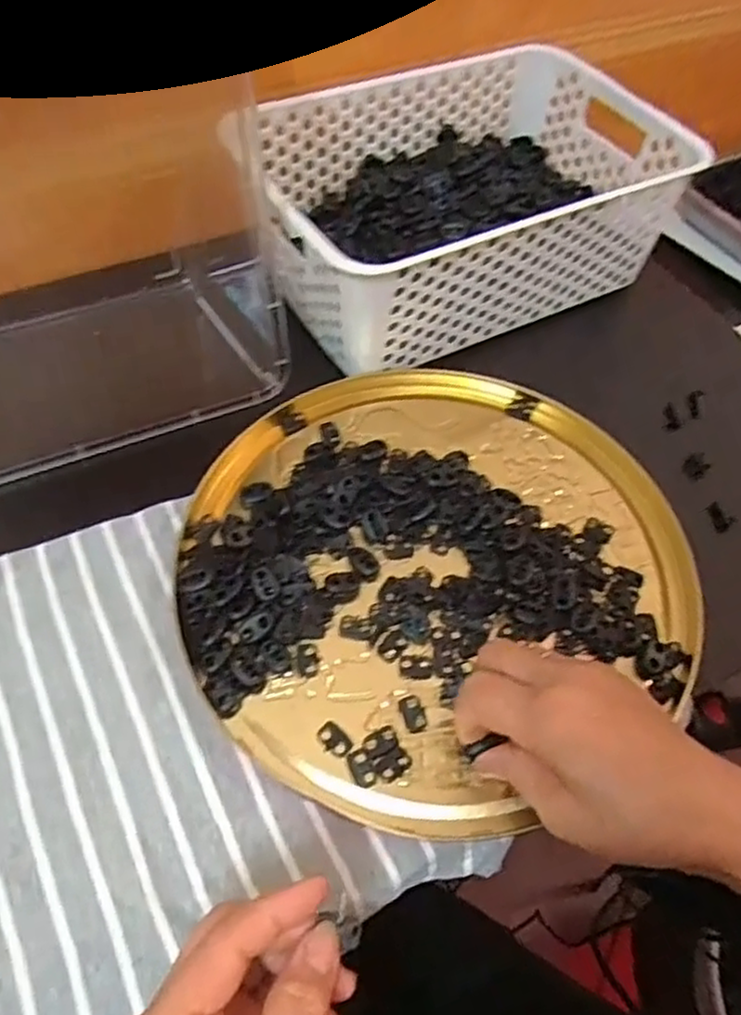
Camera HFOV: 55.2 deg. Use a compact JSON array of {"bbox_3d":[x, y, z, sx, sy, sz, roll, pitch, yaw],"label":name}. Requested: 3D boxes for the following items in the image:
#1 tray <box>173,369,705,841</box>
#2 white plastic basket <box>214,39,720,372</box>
[{"bbox_3d":[0.035,0.025,0.422,0.283,0.016,0.278,2,56,-3],"label":"tray"},{"bbox_3d":[0.064,-0.235,0.539,0.297,0.098,0.200,-23,61,-18],"label":"white plastic basket"}]

